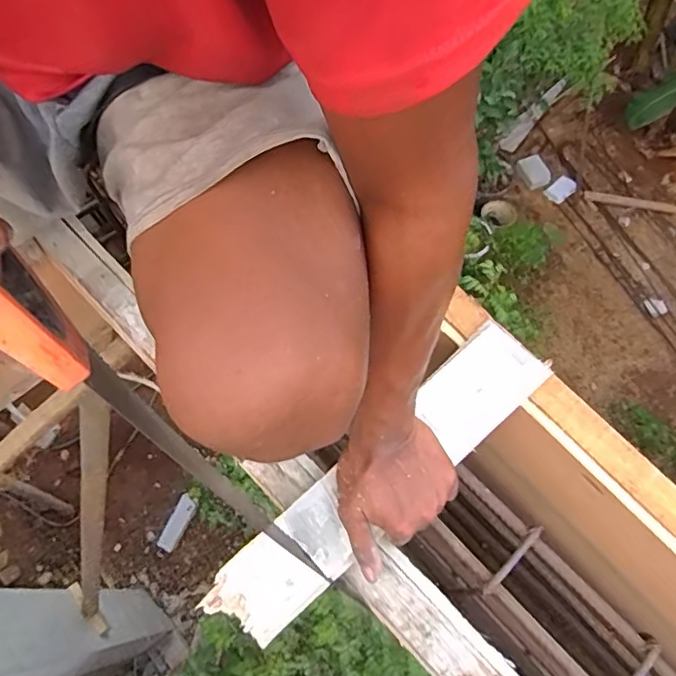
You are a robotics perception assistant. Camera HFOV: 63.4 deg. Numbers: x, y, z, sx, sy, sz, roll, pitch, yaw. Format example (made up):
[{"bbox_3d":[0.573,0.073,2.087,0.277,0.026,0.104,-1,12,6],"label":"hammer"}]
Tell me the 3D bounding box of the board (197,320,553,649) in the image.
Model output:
[{"bbox_3d":[0.037,0.138,0.533,0.387,0.028,0.085,-40,72,-6],"label":"board"}]

